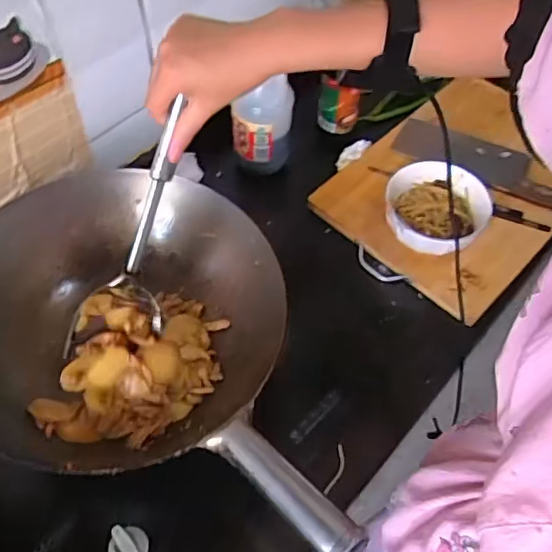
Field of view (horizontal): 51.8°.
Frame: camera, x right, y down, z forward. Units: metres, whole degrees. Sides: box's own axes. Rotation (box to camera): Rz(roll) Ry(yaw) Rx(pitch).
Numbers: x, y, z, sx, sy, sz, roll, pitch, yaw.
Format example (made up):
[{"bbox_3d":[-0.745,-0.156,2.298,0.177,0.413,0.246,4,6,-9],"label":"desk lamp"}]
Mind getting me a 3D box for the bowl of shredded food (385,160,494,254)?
[{"bbox_3d":[0.212,-0.083,0.768,0.134,0.074,0.131,1,56,-1],"label":"bowl of shredded food"}]

